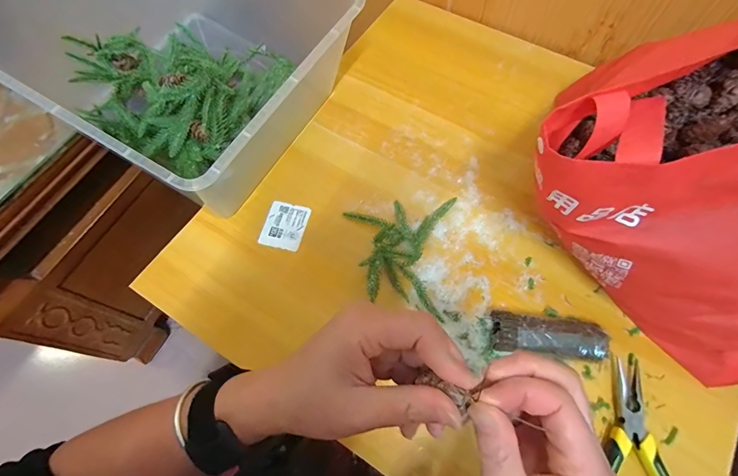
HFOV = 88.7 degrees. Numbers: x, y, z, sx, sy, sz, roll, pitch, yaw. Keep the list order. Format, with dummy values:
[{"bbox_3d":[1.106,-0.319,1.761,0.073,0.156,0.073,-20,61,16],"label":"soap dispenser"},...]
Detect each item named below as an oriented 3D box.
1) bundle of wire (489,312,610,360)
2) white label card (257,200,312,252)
[{"bbox_3d":[0.178,0.098,0.378,0.110,0.026,0.040,4,65,3],"label":"bundle of wire"},{"bbox_3d":[-0.100,-0.015,0.447,0.049,0.004,0.056,13,65,7],"label":"white label card"}]

